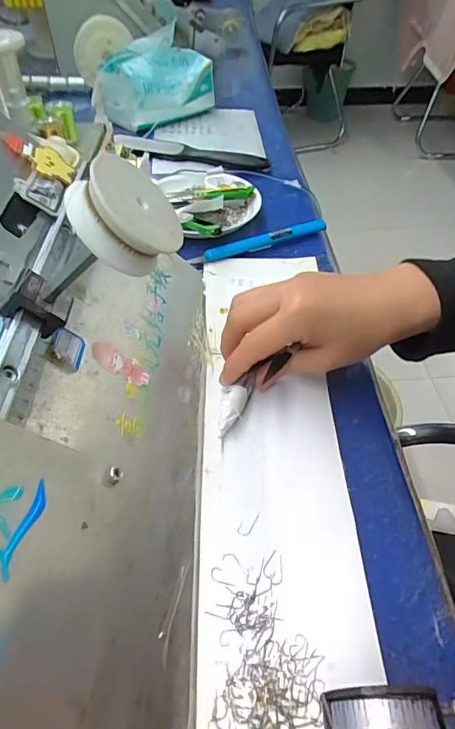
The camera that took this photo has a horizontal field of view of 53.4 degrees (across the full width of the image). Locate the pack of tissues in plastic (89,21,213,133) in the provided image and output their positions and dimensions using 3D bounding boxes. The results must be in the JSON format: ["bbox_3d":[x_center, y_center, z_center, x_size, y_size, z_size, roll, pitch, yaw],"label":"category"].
[{"bbox_3d":[-0.111,-0.430,0.683,0.164,0.088,0.113,-33,57,-27],"label":"pack of tissues in plastic"}]

